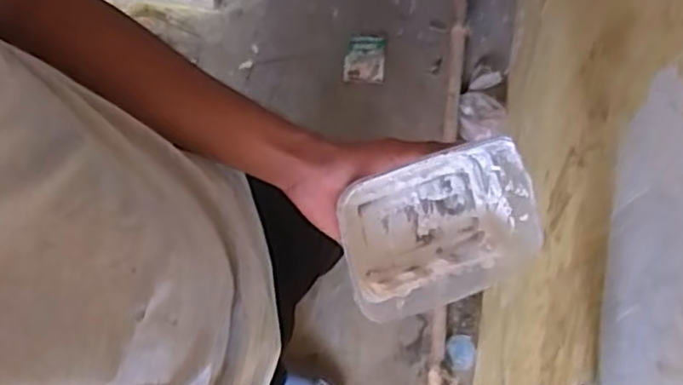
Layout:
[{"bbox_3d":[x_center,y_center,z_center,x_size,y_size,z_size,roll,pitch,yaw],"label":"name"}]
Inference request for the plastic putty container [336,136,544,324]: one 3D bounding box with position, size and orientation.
[{"bbox_3d":[0.081,0.028,0.579,0.171,0.056,0.126,-18,104,-15],"label":"plastic putty container"}]

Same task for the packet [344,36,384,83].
[{"bbox_3d":[0.057,-0.326,1.672,0.097,0.018,0.113,4,84,3],"label":"packet"}]

